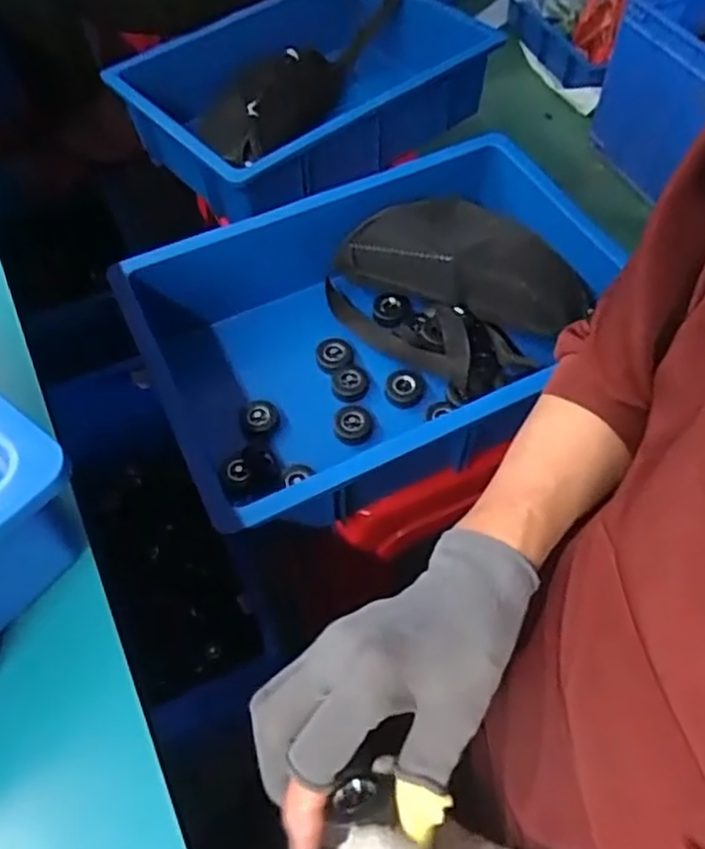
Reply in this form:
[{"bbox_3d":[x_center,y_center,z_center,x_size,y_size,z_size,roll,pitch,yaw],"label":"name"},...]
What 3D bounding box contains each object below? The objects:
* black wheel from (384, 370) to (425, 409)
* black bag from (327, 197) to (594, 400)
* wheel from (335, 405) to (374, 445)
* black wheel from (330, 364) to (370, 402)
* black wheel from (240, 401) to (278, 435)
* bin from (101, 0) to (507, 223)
[{"bbox_3d":[0.052,-0.036,0.696,0.038,0.018,0.035,-1,57,1],"label":"black wheel"},{"bbox_3d":[0.099,-0.141,0.708,0.185,0.091,0.220,-31,62,-18],"label":"black bag"},{"bbox_3d":[0.001,0.001,0.675,0.035,0.017,0.034,-1,57,1],"label":"wheel"},{"bbox_3d":[-0.002,-0.043,0.705,0.037,0.015,0.038,-1,57,1],"label":"black wheel"},{"bbox_3d":[-0.092,-0.005,0.685,0.037,0.014,0.037,3,74,-12],"label":"black wheel"},{"bbox_3d":[-0.054,-0.449,0.936,0.460,0.122,0.307,-37,63,-20],"label":"bin"}]

